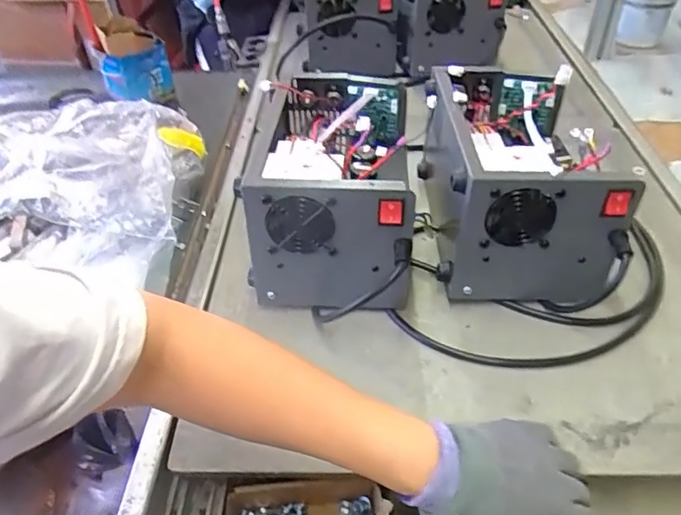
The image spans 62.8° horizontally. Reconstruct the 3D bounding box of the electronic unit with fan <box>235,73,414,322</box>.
[{"bbox_3d":[-0.001,-0.080,0.678,0.177,0.170,0.300,2,40,8],"label":"electronic unit with fan"}]

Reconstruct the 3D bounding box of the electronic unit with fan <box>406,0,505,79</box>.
[{"bbox_3d":[0.188,-0.478,1.089,0.171,0.148,0.250,-8,42,-6],"label":"electronic unit with fan"}]

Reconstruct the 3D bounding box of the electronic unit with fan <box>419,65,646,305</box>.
[{"bbox_3d":[0.203,-0.094,0.672,0.175,0.165,0.298,-1,39,4],"label":"electronic unit with fan"}]

